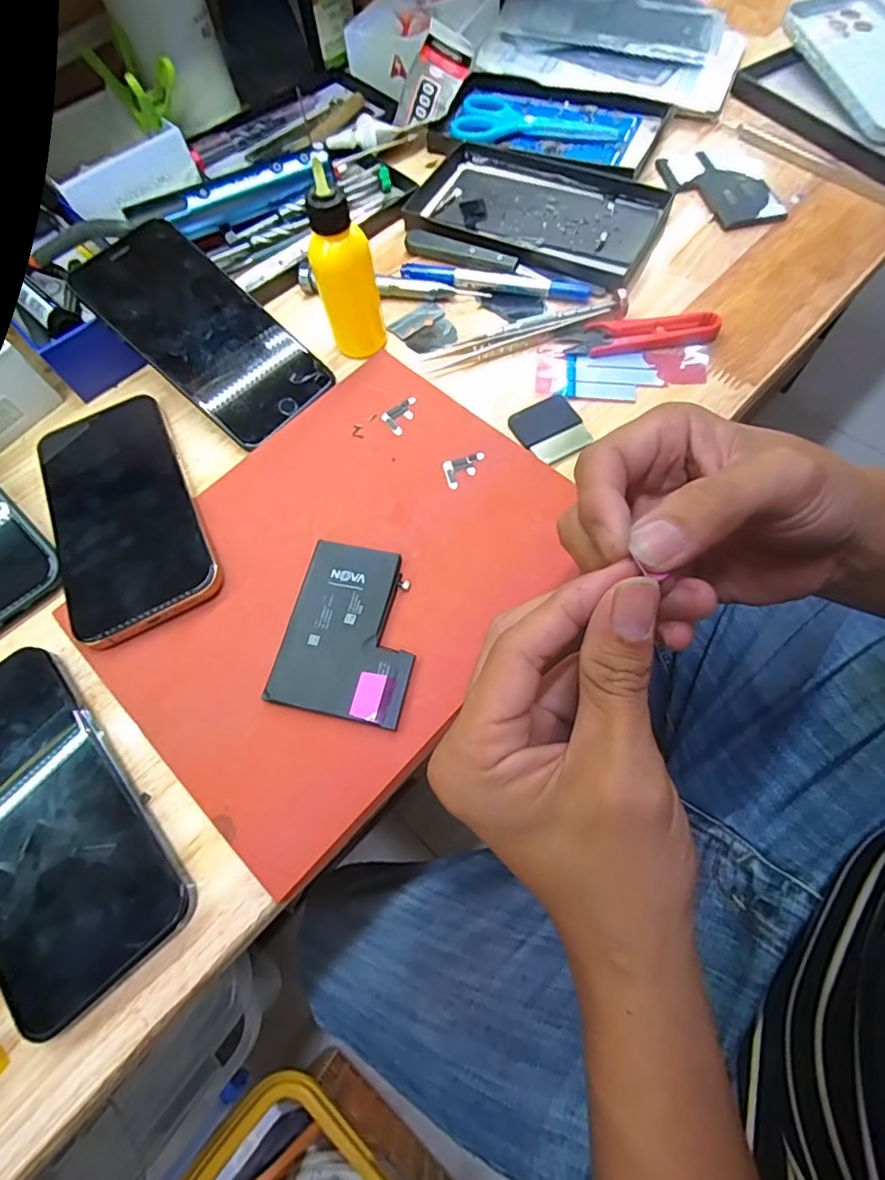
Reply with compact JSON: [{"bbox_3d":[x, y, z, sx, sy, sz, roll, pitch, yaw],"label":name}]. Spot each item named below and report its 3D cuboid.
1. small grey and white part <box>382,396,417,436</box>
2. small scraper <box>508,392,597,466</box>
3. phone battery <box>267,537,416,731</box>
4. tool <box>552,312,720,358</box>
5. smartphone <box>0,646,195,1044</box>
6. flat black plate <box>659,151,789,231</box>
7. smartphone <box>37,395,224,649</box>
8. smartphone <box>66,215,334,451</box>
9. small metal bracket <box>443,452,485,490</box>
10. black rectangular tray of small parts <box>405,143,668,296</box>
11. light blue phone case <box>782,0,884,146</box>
[{"bbox_3d":[-0.023,-0.107,0.325,0.024,0.004,0.019,-34,71,-12],"label":"small grey and white part"},{"bbox_3d":[0.065,-0.097,0.322,0.039,0.005,0.041,-27,68,-7],"label":"small scraper"},{"bbox_3d":[-0.045,0.019,0.270,0.066,0.005,0.087,11,68,6],"label":"phone battery"},{"bbox_3d":[0.124,-0.164,0.341,0.098,0.011,0.023,-2,67,3],"label":"tool"},{"bbox_3d":[-0.182,0.103,0.238,0.076,0.006,0.155,-39,70,-12],"label":"smartphone"},{"bbox_3d":[0.207,-0.299,0.396,0.058,0.007,0.090,-20,67,-5],"label":"flat black plate"},{"bbox_3d":[-0.181,-0.047,0.299,0.076,0.008,0.154,-26,67,-7],"label":"smartphone"},{"bbox_3d":[-0.146,-0.158,0.329,0.149,0.005,0.076,42,74,-2],"label":"smartphone"},{"bbox_3d":[0.014,-0.069,0.307,0.025,0.004,0.018,-16,67,-3],"label":"small metal bracket"},{"bbox_3d":[0.065,-0.280,0.399,0.180,0.017,0.105,23,70,13],"label":"black rectangular tray of small parts"},{"bbox_3d":[0.350,-0.434,0.436,0.088,0.013,0.176,-13,72,5],"label":"light blue phone case"}]

